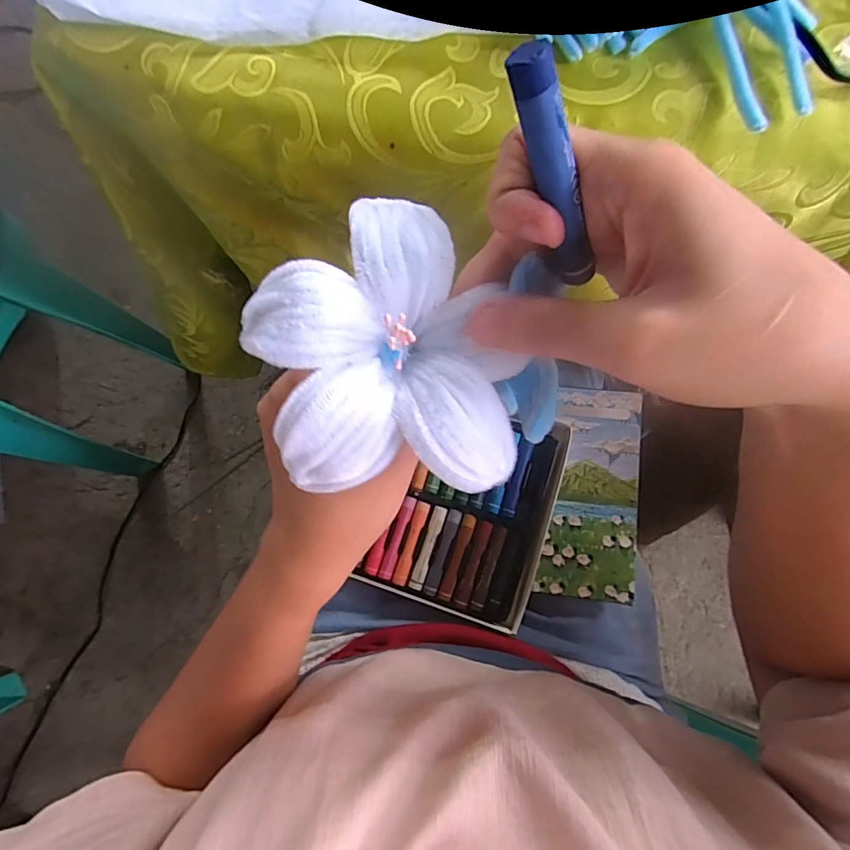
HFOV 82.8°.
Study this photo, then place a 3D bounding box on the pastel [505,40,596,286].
[{"bbox_3d":[0.038,-0.068,0.137,0.010,0.071,0.009,-44,49,-5],"label":"pastel"}]

